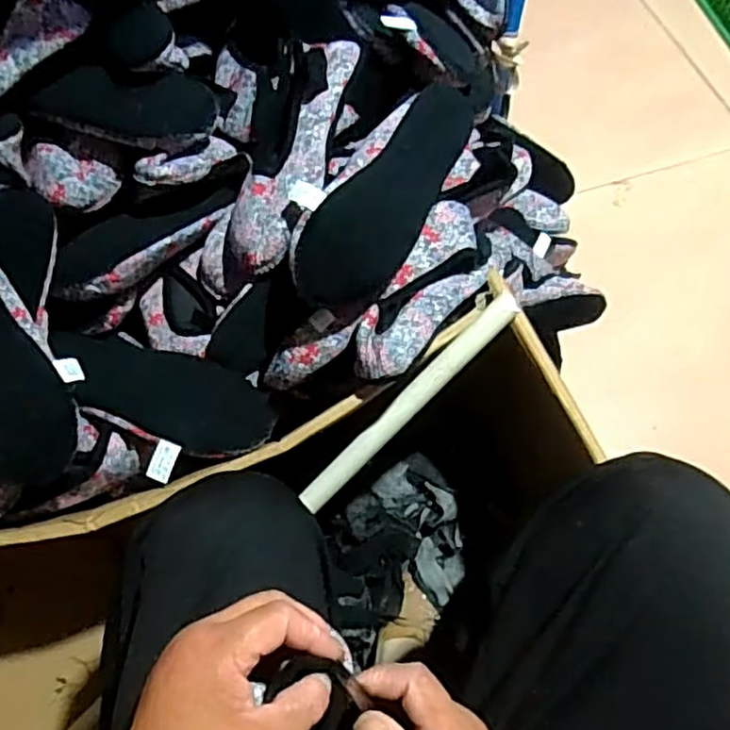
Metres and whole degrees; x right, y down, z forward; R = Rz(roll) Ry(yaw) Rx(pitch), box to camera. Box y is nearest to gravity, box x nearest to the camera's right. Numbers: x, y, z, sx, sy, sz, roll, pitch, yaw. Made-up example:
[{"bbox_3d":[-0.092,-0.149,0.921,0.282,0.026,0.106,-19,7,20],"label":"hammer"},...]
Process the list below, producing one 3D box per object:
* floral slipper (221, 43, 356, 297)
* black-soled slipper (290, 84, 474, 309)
[{"bbox_3d":[-0.082,-0.206,0.670,0.103,0.068,0.271,14,80,6],"label":"floral slipper"},{"bbox_3d":[0.017,-0.160,0.653,0.259,0.099,0.055,-52,31,-14],"label":"black-soled slipper"}]

